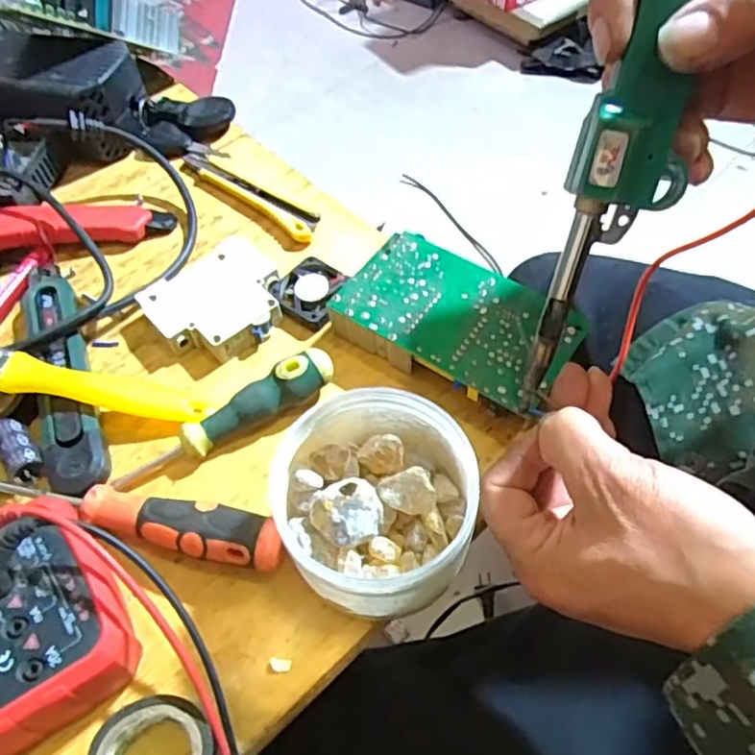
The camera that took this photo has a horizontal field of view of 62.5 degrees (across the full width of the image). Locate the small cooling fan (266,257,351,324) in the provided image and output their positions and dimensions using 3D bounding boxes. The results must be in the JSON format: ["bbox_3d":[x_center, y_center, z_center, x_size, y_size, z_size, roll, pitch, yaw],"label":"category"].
[{"bbox_3d":[-0.039,-0.054,0.374,0.040,0.008,0.039,27,62,19],"label":"small cooling fan"}]

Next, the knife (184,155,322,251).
[{"bbox_3d":[-0.093,-0.124,0.427,0.127,0.012,0.028,32,63,21],"label":"knife"}]

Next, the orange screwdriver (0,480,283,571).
[{"bbox_3d":[-0.122,0.063,0.290,0.163,0.018,0.024,9,57,9],"label":"orange screwdriver"}]

